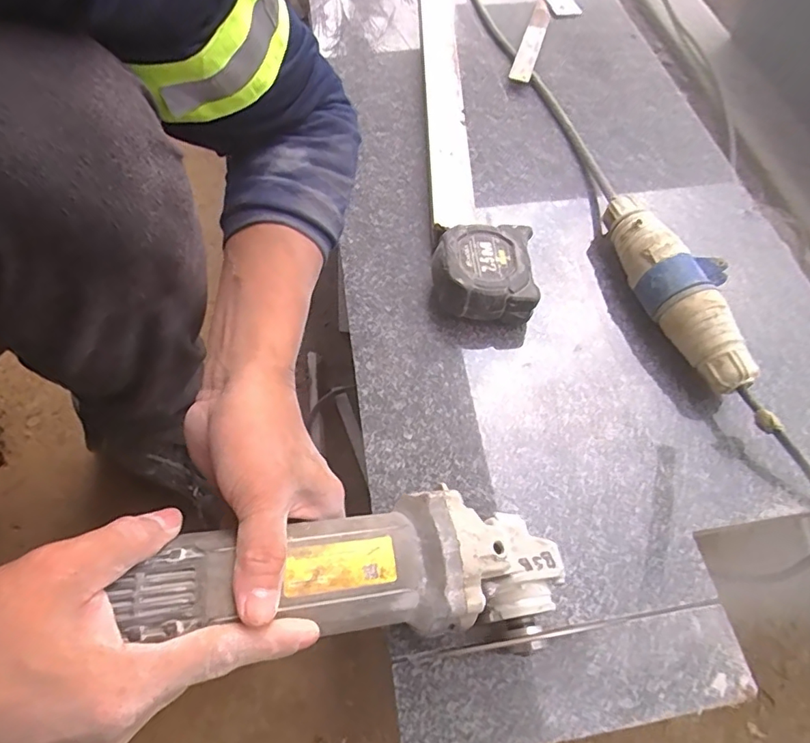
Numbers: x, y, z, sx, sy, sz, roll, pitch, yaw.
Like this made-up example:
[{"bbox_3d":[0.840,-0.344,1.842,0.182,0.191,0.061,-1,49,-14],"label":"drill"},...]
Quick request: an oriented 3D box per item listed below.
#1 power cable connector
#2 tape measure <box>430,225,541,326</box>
[{"bbox_3d":[0.233,-0.075,0.429,0.061,0.047,0.204,-16,62,-10],"label":"power cable connector"},{"bbox_3d":[0.064,-0.081,0.420,0.084,0.047,0.087,-2,60,-2],"label":"tape measure"}]

